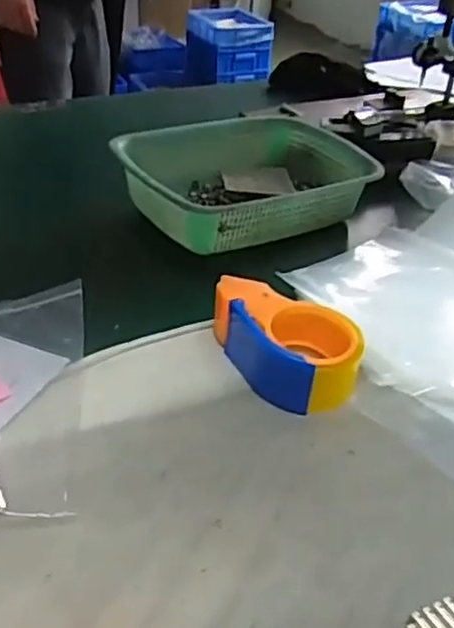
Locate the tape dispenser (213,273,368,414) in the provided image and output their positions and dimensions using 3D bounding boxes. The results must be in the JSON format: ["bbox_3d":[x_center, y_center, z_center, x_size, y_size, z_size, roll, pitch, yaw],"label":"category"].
[{"bbox_3d":[0.043,0.024,0.572,0.141,0.054,0.080,20,39,24],"label":"tape dispenser"}]

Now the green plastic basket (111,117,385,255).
[{"bbox_3d":[0.024,-0.161,0.811,0.306,0.085,0.207,-21,41,-29],"label":"green plastic basket"}]

